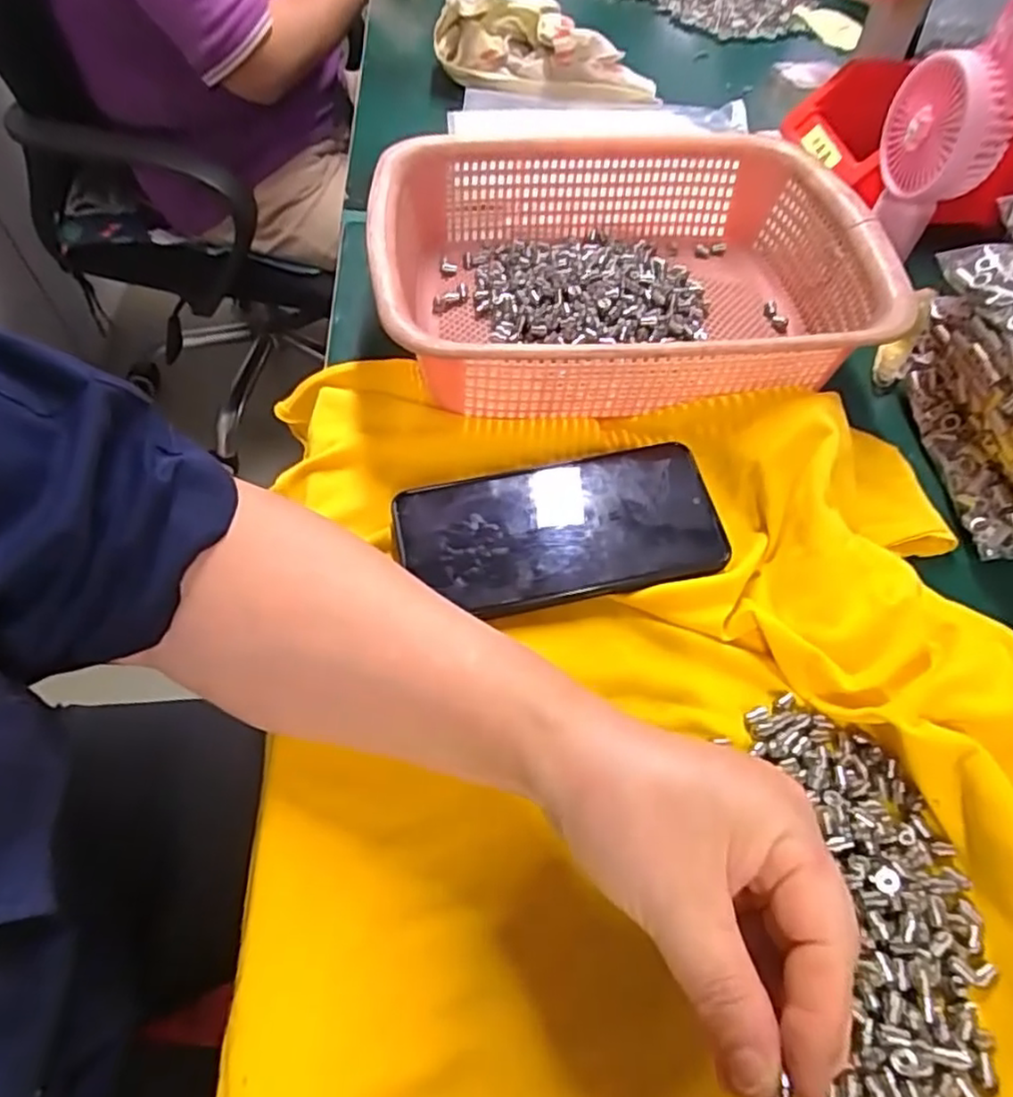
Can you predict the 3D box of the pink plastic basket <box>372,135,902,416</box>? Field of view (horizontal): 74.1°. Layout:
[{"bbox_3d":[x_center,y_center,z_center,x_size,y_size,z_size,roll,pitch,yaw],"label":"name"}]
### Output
[{"bbox_3d":[0.068,-0.168,0.420,0.290,0.085,0.215,-4,57,-4],"label":"pink plastic basket"}]

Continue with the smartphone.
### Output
[{"bbox_3d":[0.026,-0.010,0.340,0.159,0.007,0.076,-9,56,-8],"label":"smartphone"}]

